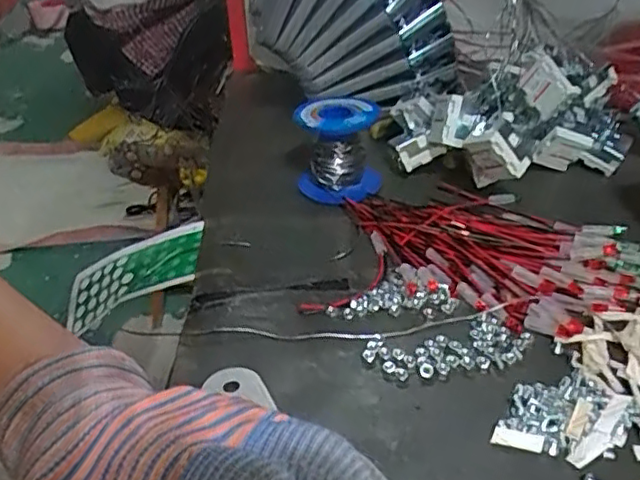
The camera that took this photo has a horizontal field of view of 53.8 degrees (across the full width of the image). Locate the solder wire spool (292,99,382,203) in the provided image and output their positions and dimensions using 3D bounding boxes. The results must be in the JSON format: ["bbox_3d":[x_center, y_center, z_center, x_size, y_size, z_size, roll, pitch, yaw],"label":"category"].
[{"bbox_3d":[0.014,-0.070,0.480,0.063,0.062,0.065,-3,35,-1],"label":"solder wire spool"}]

